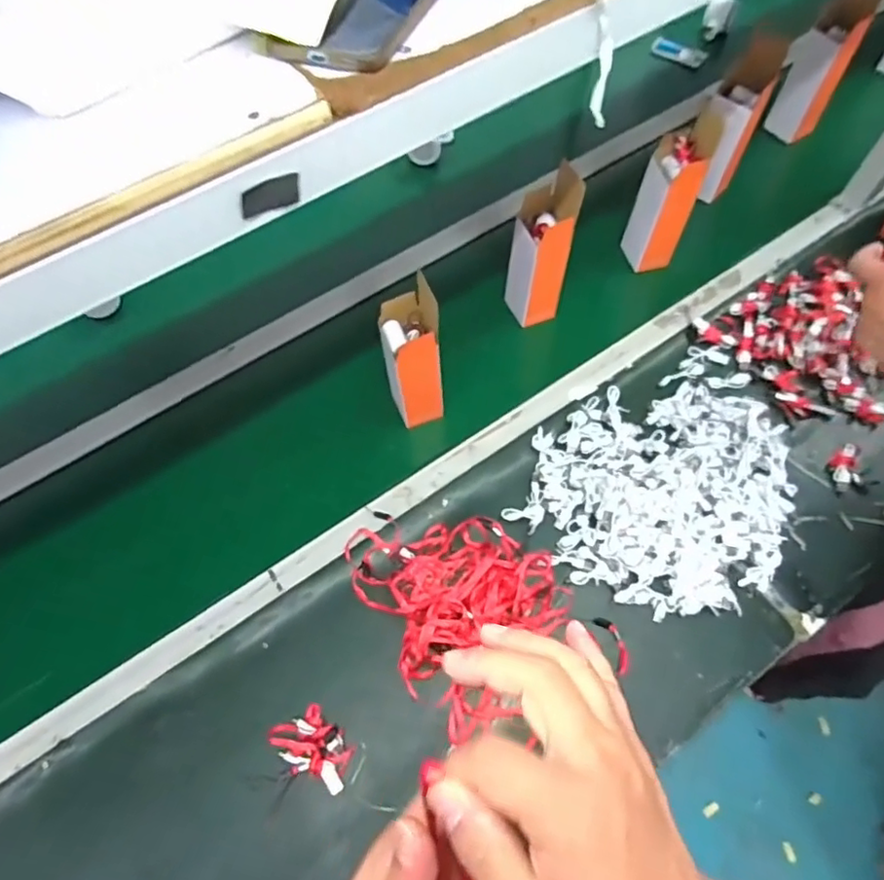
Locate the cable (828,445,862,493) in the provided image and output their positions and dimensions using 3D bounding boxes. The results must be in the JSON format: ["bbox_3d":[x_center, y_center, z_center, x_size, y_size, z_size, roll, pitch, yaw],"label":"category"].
[{"bbox_3d":[0.537,0.035,0.800,0.037,0.012,0.067,14,65,9],"label":"cable"}]

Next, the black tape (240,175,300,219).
[{"bbox_3d":[-0.102,-0.146,0.358,0.038,0.021,0.004,-33,67,-14],"label":"black tape"}]

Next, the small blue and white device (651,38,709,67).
[{"bbox_3d":[0.474,-0.775,1.201,0.106,0.027,0.024,28,68,15],"label":"small blue and white device"}]

